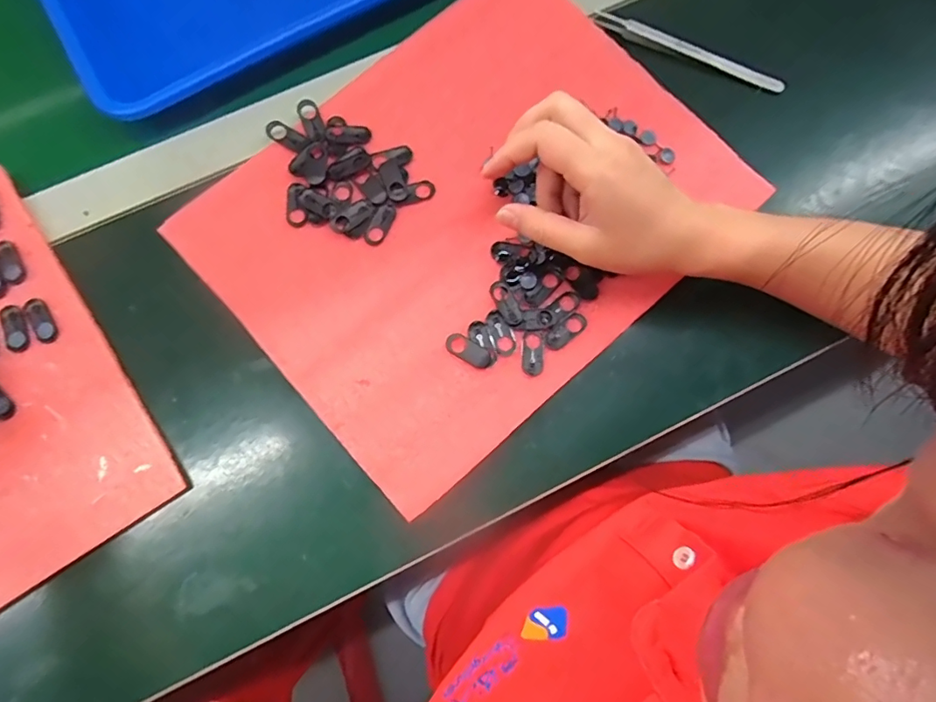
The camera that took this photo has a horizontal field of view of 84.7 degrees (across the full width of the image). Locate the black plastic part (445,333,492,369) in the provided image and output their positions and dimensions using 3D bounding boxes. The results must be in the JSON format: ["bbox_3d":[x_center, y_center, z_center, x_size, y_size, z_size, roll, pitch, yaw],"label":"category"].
[{"bbox_3d":[0.000,0.000,0.339,0.032,0.005,0.014,33,80,5],"label":"black plastic part"}]

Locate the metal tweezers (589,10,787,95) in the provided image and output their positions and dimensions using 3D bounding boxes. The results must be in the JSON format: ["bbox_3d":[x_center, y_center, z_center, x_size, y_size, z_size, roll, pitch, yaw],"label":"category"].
[{"bbox_3d":[0.168,-0.228,0.389,0.146,0.014,0.010,21,79,3],"label":"metal tweezers"}]

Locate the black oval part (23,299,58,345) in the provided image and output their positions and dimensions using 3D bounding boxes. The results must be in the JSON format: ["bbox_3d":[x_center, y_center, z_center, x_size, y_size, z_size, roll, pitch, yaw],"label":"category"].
[{"bbox_3d":[-0.280,-0.020,0.337,0.014,0.004,0.030,-29,81,-7],"label":"black oval part"}]

